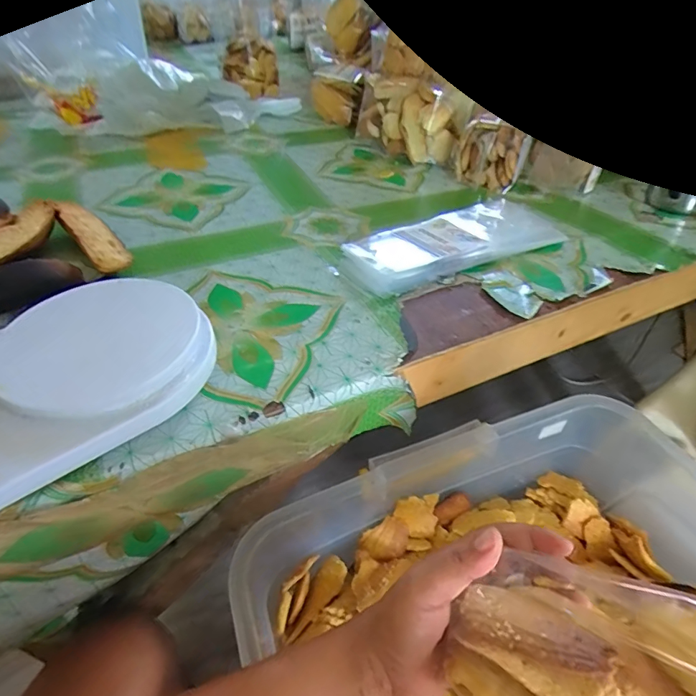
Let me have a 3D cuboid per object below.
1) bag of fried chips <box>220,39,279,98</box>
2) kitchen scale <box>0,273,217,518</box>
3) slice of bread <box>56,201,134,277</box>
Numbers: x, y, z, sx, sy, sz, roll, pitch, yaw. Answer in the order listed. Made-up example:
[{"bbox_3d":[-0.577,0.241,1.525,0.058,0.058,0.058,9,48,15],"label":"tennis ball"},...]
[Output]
[{"bbox_3d":[-0.177,-0.503,0.821,0.091,0.101,0.045,-29,53,-27],"label":"bag of fried chips"},{"bbox_3d":[-0.212,0.021,0.308,0.223,0.039,0.159,-31,48,-29],"label":"kitchen scale"},{"bbox_3d":[-0.260,-0.114,0.459,0.040,0.026,0.131,-29,48,-28],"label":"slice of bread"}]

